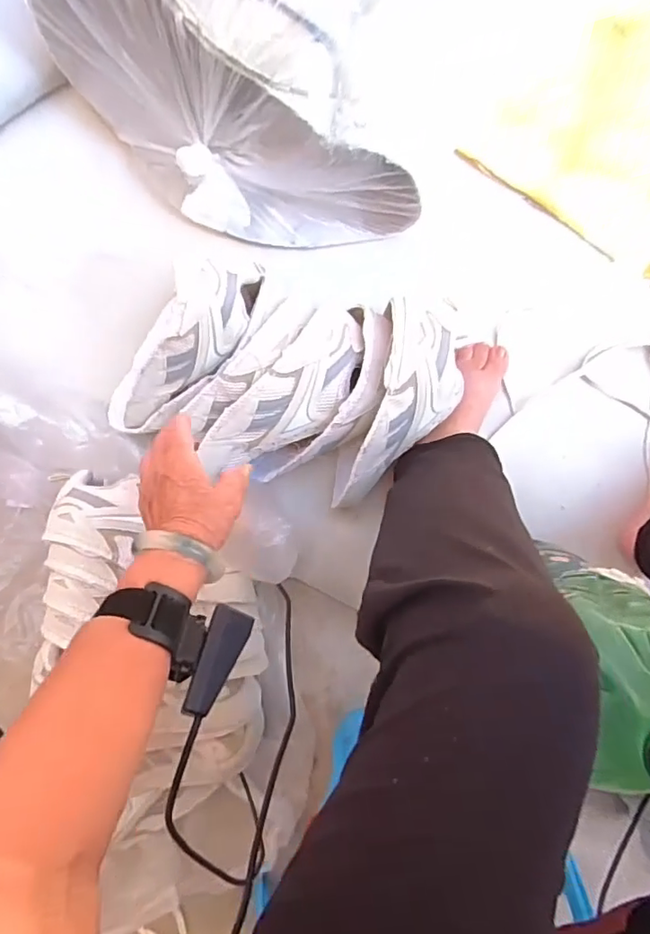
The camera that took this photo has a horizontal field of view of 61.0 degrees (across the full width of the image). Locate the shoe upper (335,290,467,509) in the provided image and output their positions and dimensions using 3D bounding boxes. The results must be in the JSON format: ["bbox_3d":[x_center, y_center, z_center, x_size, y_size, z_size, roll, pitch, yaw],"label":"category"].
[{"bbox_3d":[0.082,-0.055,0.560,0.096,0.058,0.225,16,96,-1],"label":"shoe upper"}]

